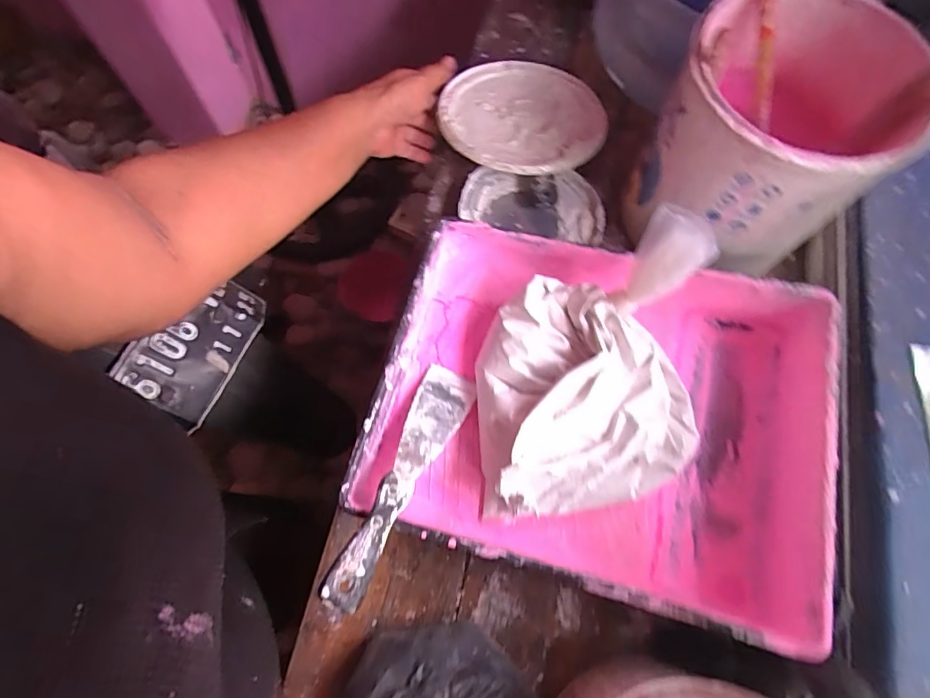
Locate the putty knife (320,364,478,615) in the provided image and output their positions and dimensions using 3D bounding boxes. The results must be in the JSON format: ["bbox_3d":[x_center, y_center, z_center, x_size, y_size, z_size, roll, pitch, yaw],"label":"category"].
[{"bbox_3d":[-0.046,0.096,0.376,0.045,0.009,0.198,22,53,7],"label":"putty knife"}]

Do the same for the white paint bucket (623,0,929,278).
[{"bbox_3d":[0.258,-0.174,0.428,0.167,0.169,0.164,37,73,12],"label":"white paint bucket"}]

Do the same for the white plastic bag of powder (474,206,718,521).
[{"bbox_3d":[0.095,0.021,0.372,0.167,0.132,0.191,-3,69,-2],"label":"white plastic bag of powder"}]

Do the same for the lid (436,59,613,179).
[{"bbox_3d":[0.062,-0.252,0.531,0.174,0.025,0.160,0,69,-1],"label":"lid"}]

